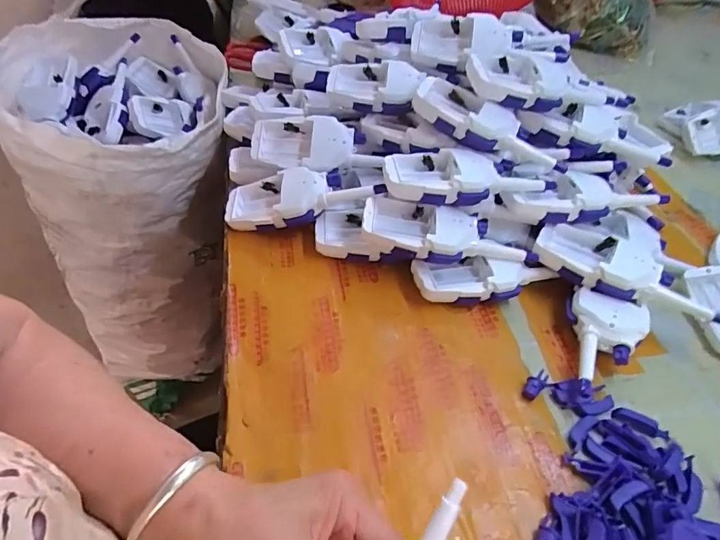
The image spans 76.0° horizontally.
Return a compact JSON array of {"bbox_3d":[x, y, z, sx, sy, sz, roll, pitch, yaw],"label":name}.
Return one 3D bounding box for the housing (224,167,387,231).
[{"bbox_3d":[-0.058,-0.075,0.478,0.164,0.033,0.062,-6,45,14],"label":"housing"}]

